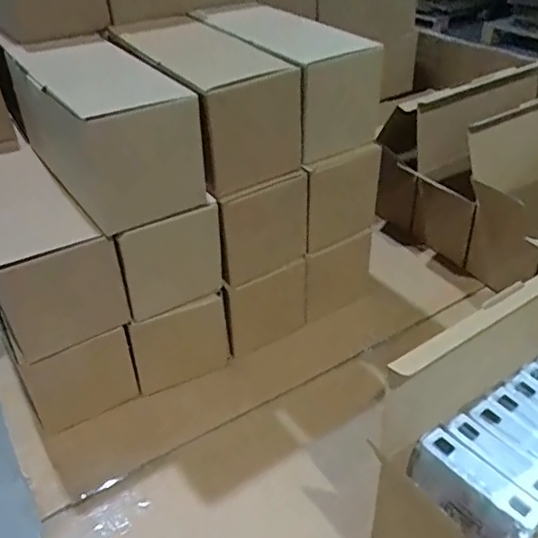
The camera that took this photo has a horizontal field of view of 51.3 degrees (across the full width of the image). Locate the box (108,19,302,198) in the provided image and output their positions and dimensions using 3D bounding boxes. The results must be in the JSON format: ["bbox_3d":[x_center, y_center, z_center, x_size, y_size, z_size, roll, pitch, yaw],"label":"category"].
[{"bbox_3d":[-0.052,-0.171,0.547,0.105,0.106,0.220,-17,37,-21],"label":"box"}]

